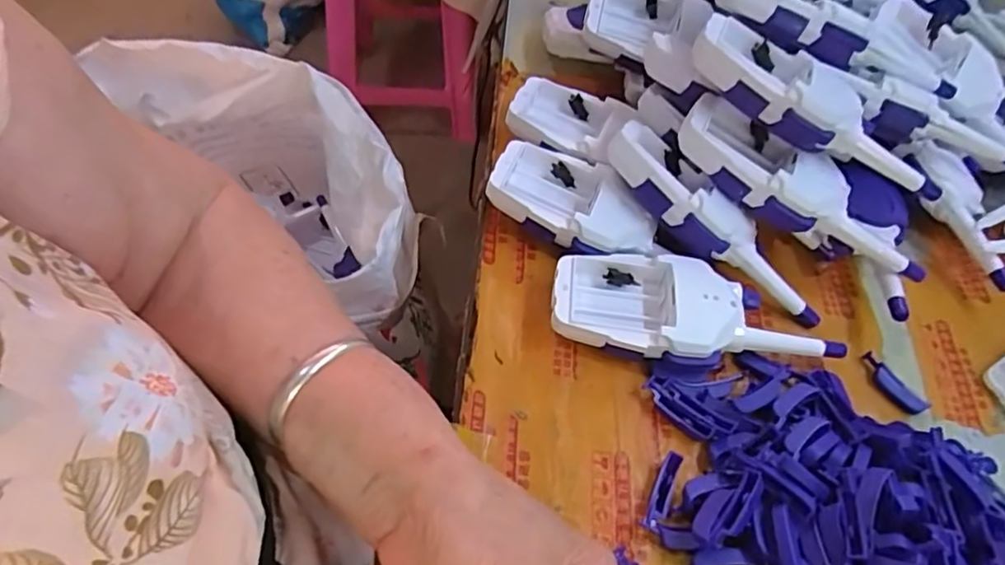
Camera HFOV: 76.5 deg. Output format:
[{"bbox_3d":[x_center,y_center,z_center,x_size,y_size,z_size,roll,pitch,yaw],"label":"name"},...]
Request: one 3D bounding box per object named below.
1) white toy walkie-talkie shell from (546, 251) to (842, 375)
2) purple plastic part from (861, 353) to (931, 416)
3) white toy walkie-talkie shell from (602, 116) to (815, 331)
[{"bbox_3d":[0.111,0.021,0.376,0.163,0.034,0.062,11,54,3],"label":"white toy walkie-talkie shell"},{"bbox_3d":[0.230,0.060,0.377,0.010,0.011,0.042,-30,62,-24],"label":"purple plastic part"},{"bbox_3d":[0.136,-0.037,0.400,0.165,0.032,0.055,42,59,-1],"label":"white toy walkie-talkie shell"}]

